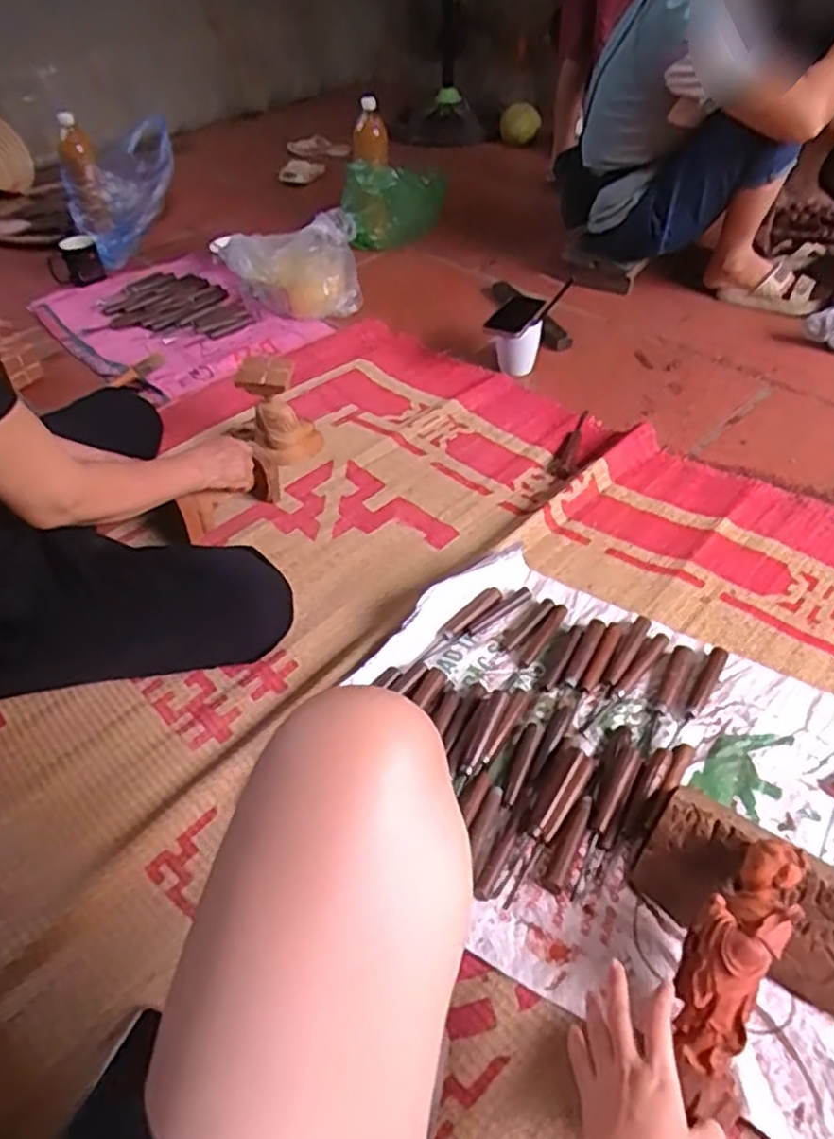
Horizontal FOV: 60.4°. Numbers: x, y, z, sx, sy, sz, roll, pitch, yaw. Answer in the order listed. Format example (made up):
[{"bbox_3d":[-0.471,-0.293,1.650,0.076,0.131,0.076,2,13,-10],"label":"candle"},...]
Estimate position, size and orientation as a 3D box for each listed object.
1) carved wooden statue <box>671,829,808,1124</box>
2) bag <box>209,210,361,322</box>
[{"bbox_3d":[0.261,0.313,0.590,0.064,0.049,0.200,24,62,24],"label":"carved wooden statue"},{"bbox_3d":[-0.301,-0.682,1.612,0.334,0.159,0.257,-4,46,-1],"label":"bag"}]

